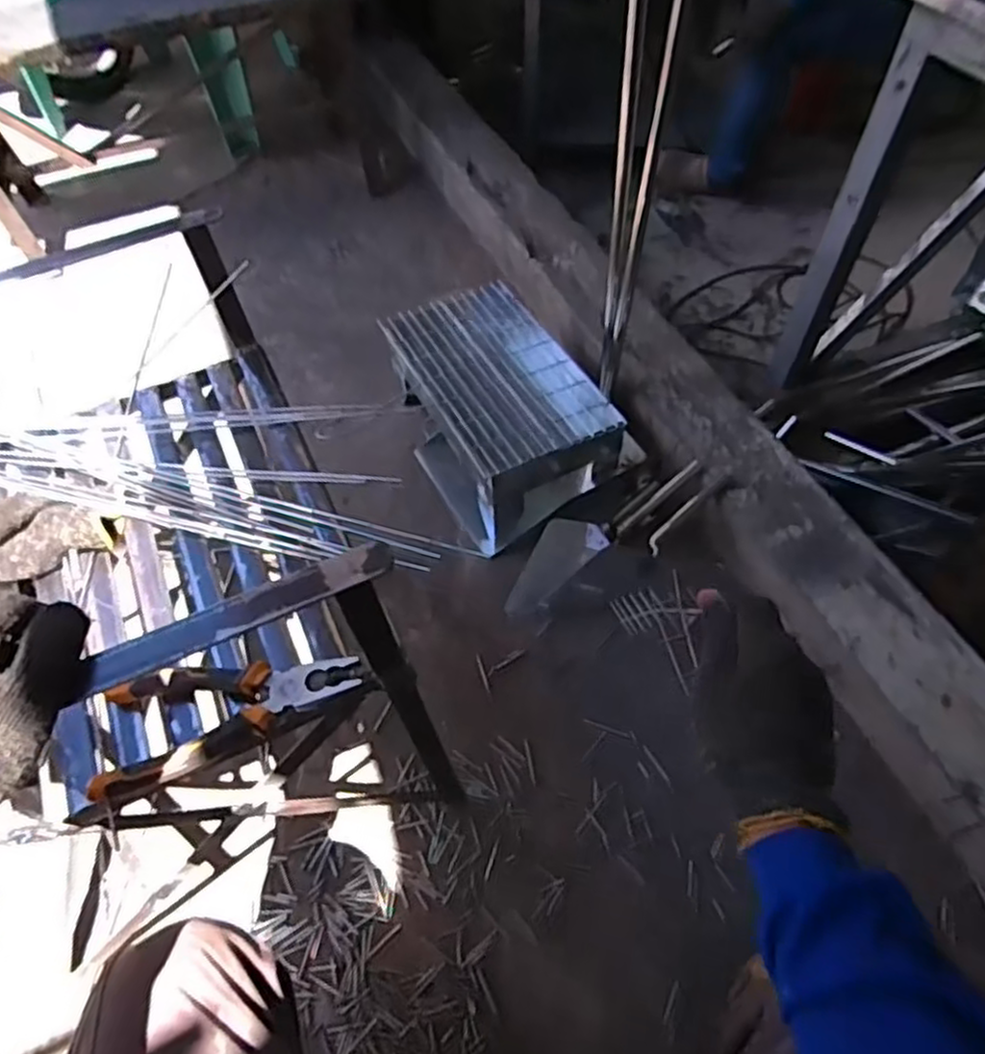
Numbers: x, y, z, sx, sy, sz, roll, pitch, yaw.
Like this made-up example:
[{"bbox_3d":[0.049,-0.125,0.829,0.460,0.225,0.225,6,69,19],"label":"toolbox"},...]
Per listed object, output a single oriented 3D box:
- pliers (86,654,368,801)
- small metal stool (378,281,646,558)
[{"bbox_3d":[-0.192,0.135,0.531,0.185,0.030,0.081,-10,55,-8],"label":"pliers"},{"bbox_3d":[0.013,-0.189,1.207,0.254,0.199,0.403,-24,58,-16],"label":"small metal stool"}]

